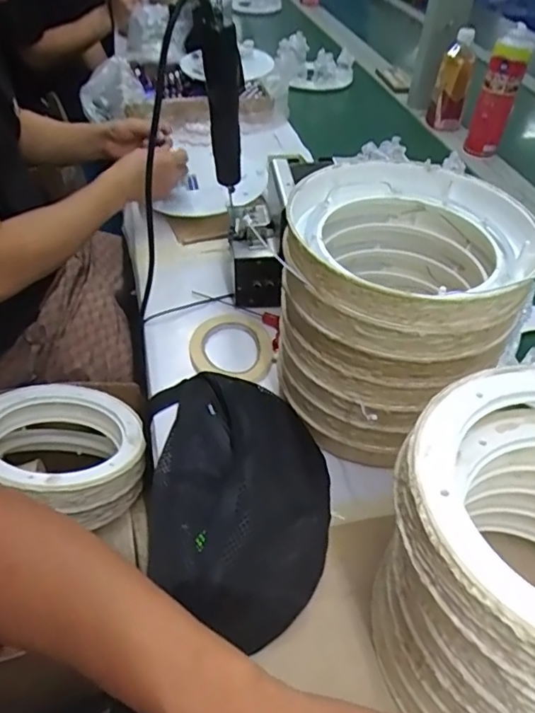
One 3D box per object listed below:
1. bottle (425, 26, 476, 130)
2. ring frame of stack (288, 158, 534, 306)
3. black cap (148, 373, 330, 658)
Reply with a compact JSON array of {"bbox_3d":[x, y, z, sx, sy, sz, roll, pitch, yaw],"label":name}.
[{"bbox_3d":[0.371,-0.543,1.095,0.070,0.176,0.055,18,46,13],"label":"bottle"},{"bbox_3d":[0.127,-0.107,0.471,0.206,0.032,0.209,-4,45,-8],"label":"ring frame of stack"},{"bbox_3d":[-0.025,0.105,0.489,0.155,0.062,0.265,-6,45,-9],"label":"black cap"}]

